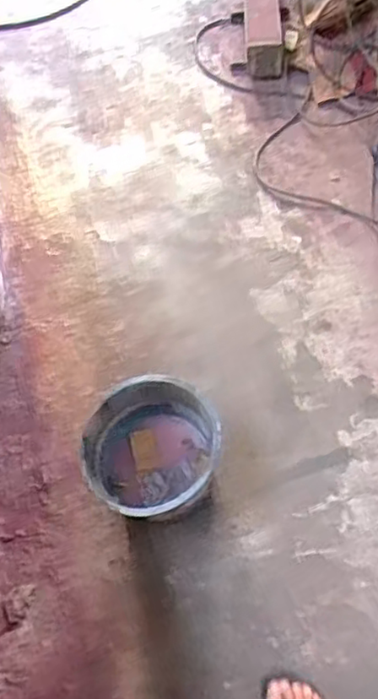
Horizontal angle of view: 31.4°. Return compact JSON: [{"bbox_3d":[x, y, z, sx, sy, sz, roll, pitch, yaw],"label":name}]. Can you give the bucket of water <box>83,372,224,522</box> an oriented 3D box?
[{"bbox_3d":[-0.074,0.215,1.350,0.255,0.234,0.261,-1,62,1],"label":"bucket of water"}]

